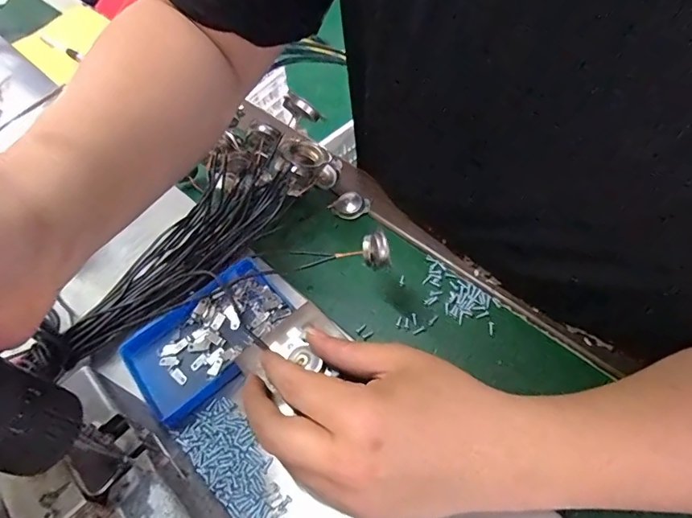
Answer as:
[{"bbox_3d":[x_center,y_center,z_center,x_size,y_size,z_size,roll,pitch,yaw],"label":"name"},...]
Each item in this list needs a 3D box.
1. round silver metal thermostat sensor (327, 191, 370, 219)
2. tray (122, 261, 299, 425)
[{"bbox_3d":[0.004,-0.048,0.410,0.028,0.011,0.030,43,88,4],"label":"round silver metal thermostat sensor"},{"bbox_3d":[-0.100,0.053,0.327,0.072,0.027,0.113,33,65,27],"label":"tray"}]

